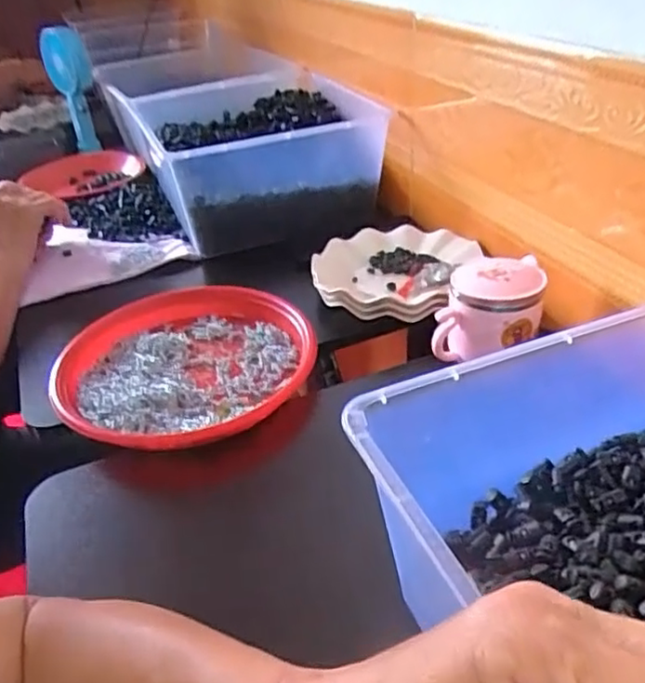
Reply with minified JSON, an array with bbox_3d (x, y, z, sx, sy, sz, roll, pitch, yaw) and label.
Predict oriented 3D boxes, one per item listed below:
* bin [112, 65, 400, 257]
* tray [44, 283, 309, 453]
[{"bbox_3d":[-0.106,-0.275,0.942,0.298,0.153,0.382,-18,36,-18],"label":"bin"},{"bbox_3d":[-0.137,0.018,0.610,0.230,0.025,0.237,-3,34,2],"label":"tray"}]

